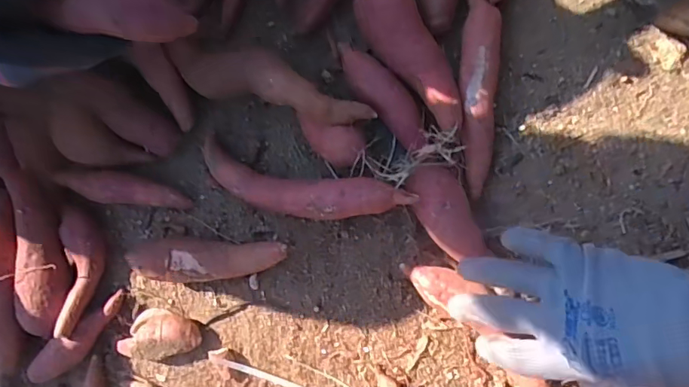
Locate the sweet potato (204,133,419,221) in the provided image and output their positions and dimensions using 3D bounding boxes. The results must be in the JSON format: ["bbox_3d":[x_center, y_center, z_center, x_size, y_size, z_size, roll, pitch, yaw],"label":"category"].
[{"bbox_3d":[-0.040,-0.006,0.414,0.190,0.048,0.048,18,93,12],"label":"sweet potato"}]

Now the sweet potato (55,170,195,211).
[{"bbox_3d":[-0.205,-0.004,0.458,0.127,0.028,0.029,9,91,12],"label":"sweet potato"}]

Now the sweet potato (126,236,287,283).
[{"bbox_3d":[-0.117,0.059,0.435,0.142,0.037,0.036,1,89,12],"label":"sweet potato"}]

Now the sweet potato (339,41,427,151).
[{"bbox_3d":[0.033,-0.081,0.404,0.030,0.032,0.101,-41,81,9],"label":"sweet potato"}]

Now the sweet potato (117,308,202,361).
[{"bbox_3d":[-0.171,0.128,0.449,0.078,0.031,0.041,-7,88,12],"label":"sweet potato"}]

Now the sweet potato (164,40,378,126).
[{"bbox_3d":[-0.068,-0.094,0.414,0.197,0.056,0.046,17,93,12],"label":"sweet potato"}]

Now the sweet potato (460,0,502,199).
[{"bbox_3d":[0.105,-0.080,0.388,0.029,0.029,0.157,4,90,12],"label":"sweet potato"}]

